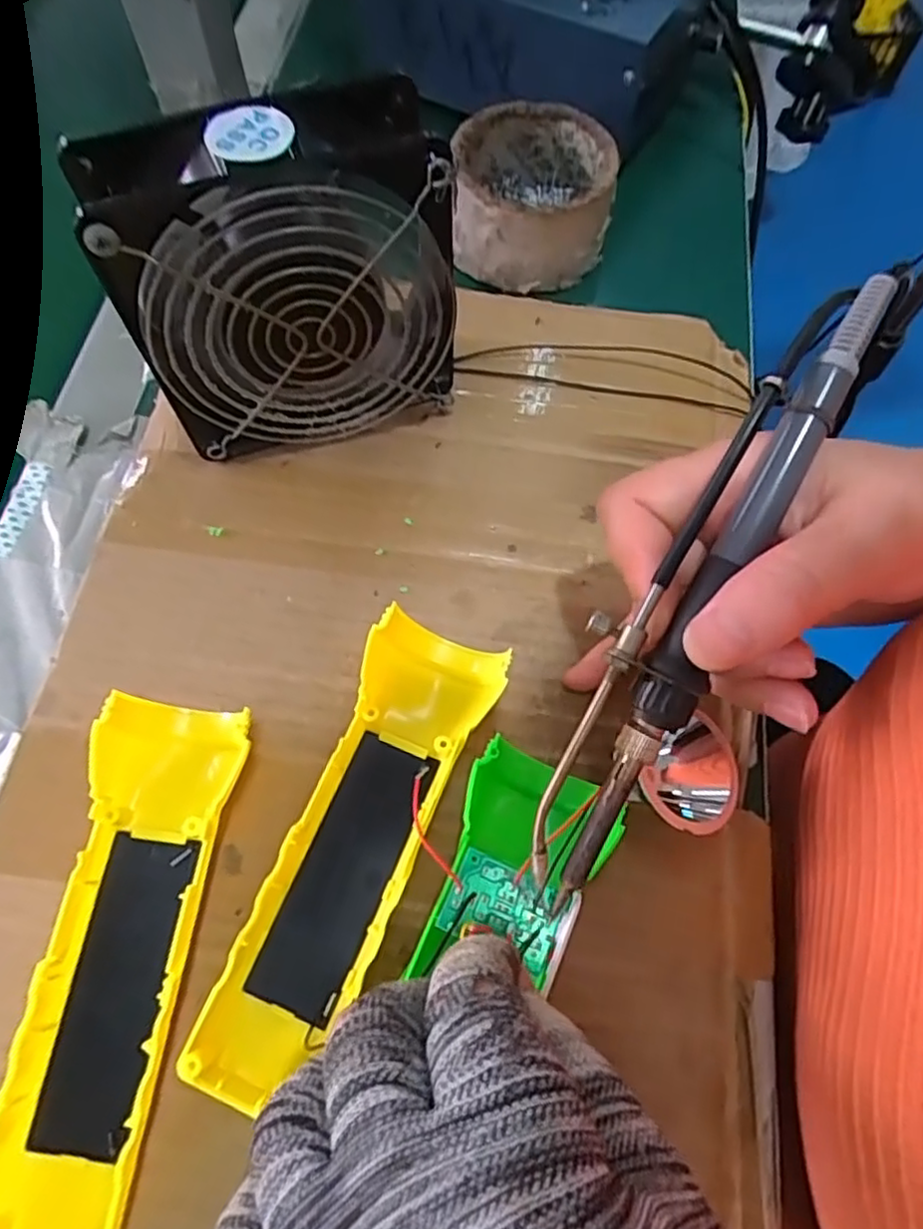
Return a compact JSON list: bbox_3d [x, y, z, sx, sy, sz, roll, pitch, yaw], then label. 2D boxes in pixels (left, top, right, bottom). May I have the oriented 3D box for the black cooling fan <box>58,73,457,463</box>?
[{"bbox_3d":[-0.065,-0.125,0.268,0.117,0.123,0.052,-16,68,-7],"label":"black cooling fan"}]

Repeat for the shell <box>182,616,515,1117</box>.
[{"bbox_3d":[-0.035,0.077,0.235,0.046,0.027,0.162,22,67,7],"label":"shell"}]

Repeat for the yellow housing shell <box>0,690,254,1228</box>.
[{"bbox_3d":[-0.110,0.109,0.219,0.047,0.027,0.160,8,67,3],"label":"yellow housing shell"}]

